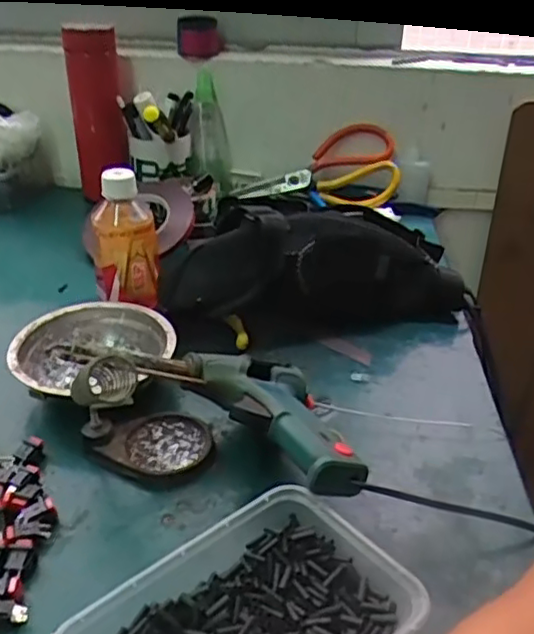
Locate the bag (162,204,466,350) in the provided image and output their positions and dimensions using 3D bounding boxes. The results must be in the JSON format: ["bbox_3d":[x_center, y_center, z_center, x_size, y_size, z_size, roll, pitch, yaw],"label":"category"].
[{"bbox_3d":[0.048,-0.043,0.581,0.272,0.117,0.052,-5,32,-12],"label":"bag"}]

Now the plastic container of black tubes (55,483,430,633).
[{"bbox_3d":[-0.012,0.163,0.320,0.164,0.039,0.116,-26,41,-38],"label":"plastic container of black tubes"}]

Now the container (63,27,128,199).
[{"bbox_3d":[-0.212,-0.251,0.797,0.063,0.205,0.057,-6,33,-13],"label":"container"}]

